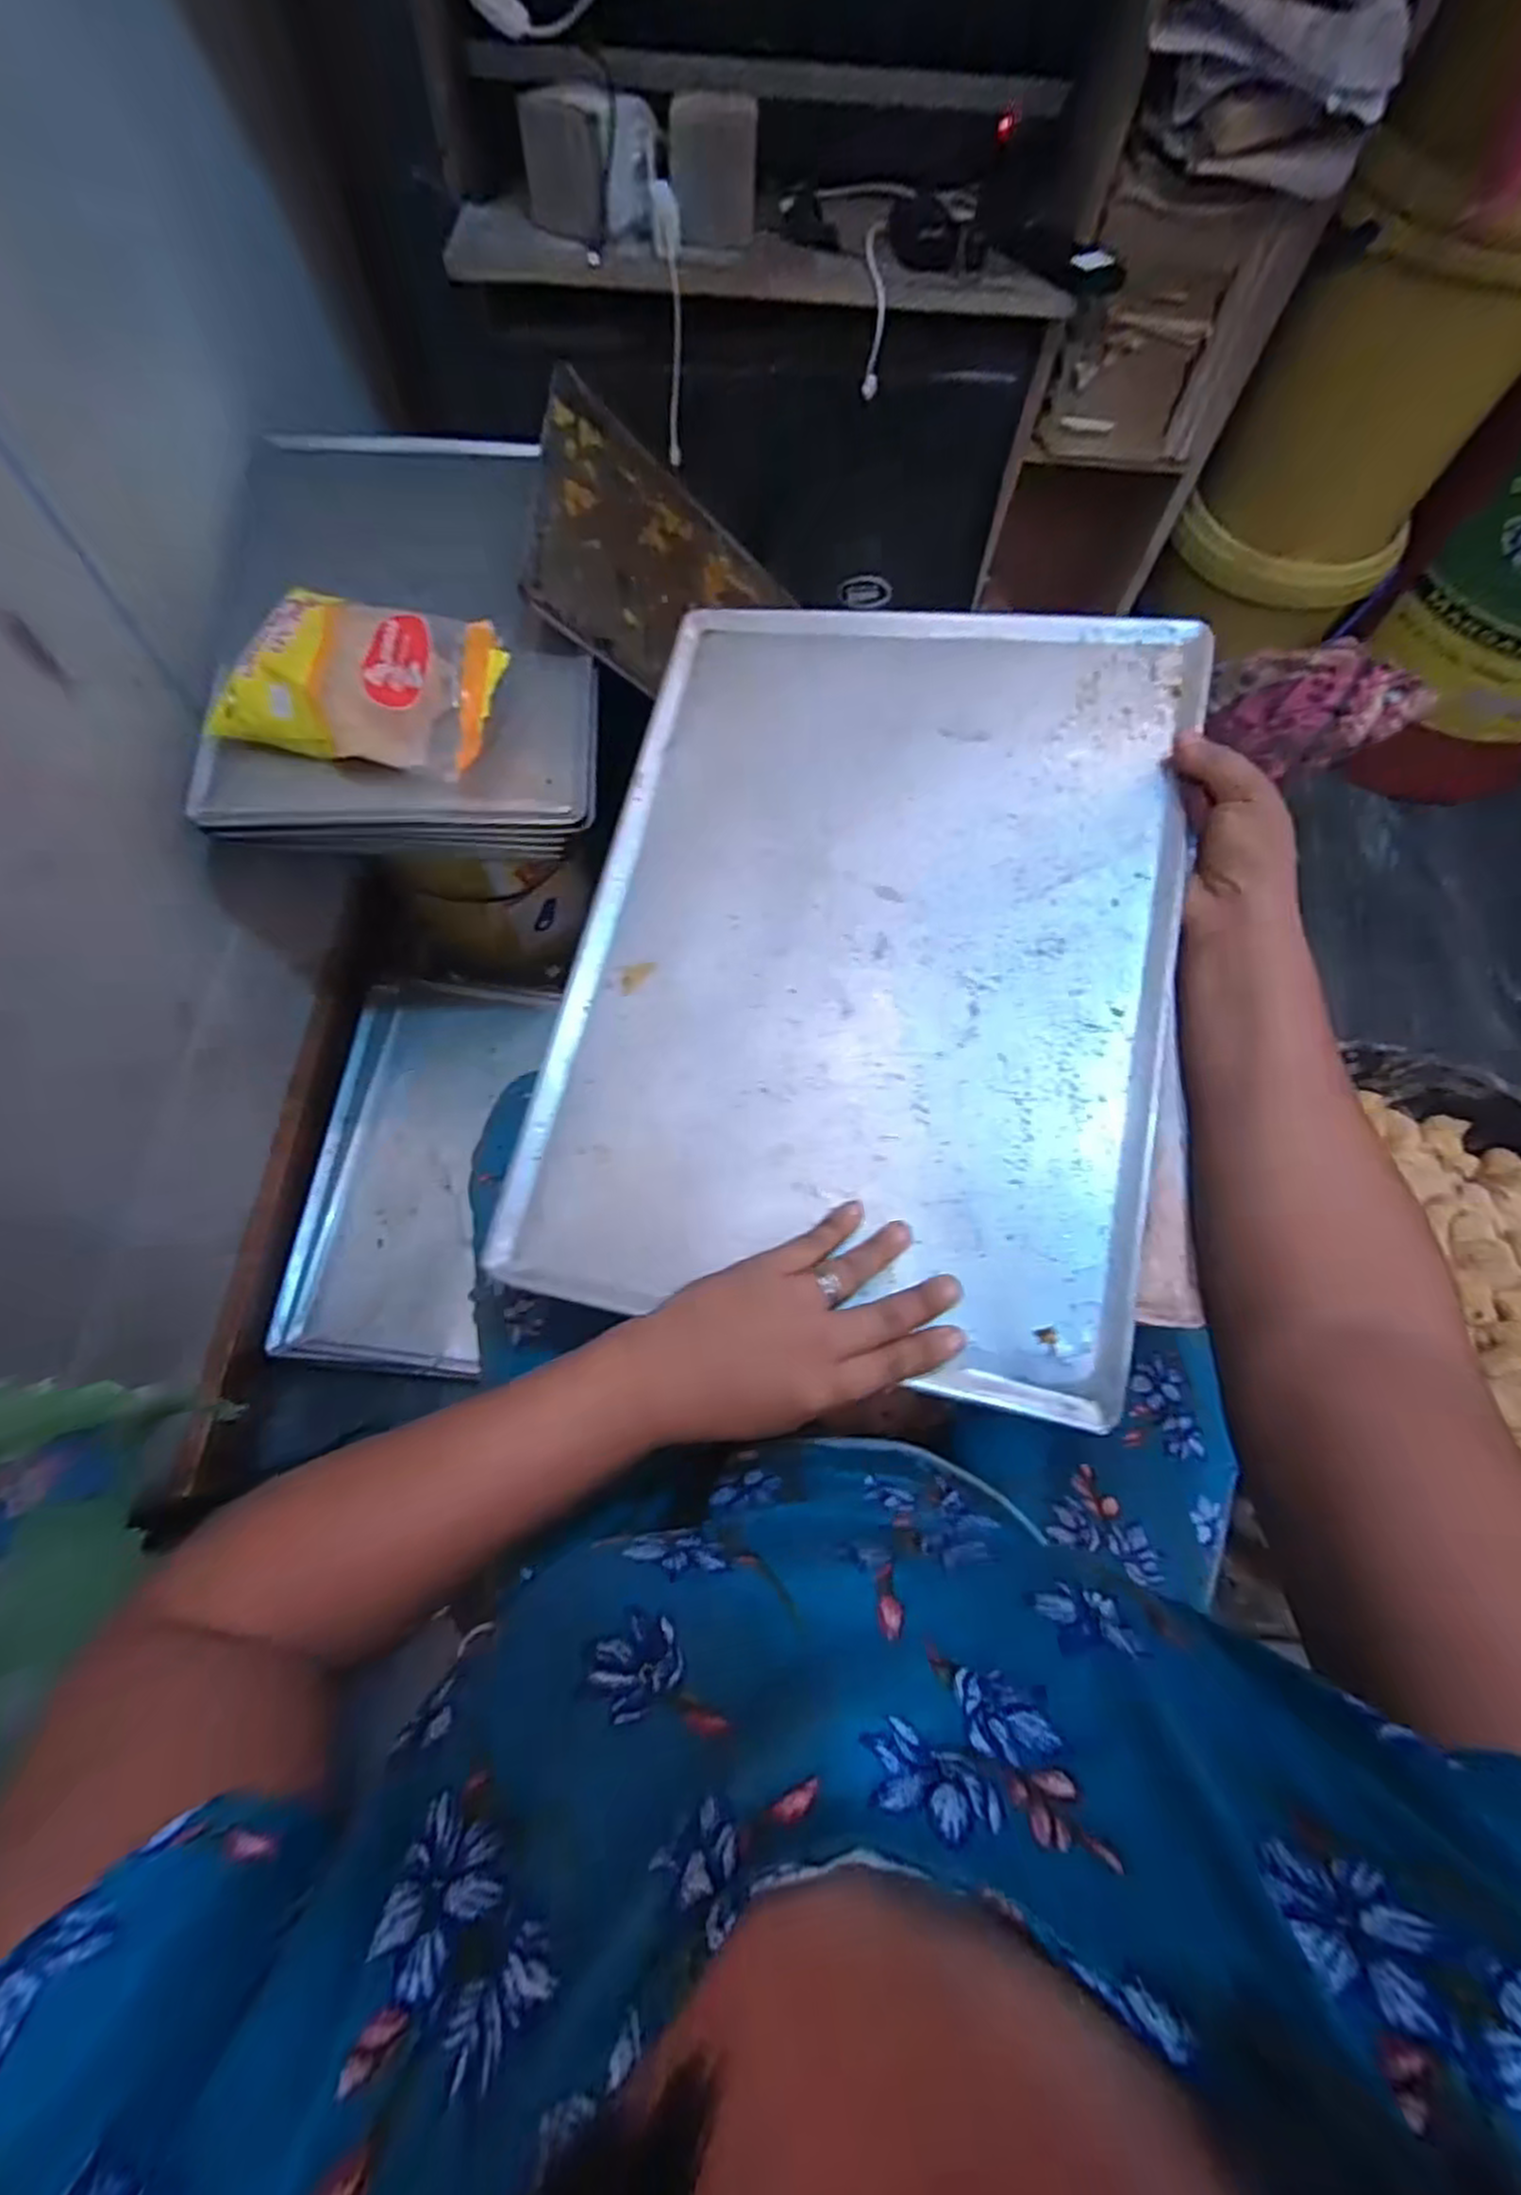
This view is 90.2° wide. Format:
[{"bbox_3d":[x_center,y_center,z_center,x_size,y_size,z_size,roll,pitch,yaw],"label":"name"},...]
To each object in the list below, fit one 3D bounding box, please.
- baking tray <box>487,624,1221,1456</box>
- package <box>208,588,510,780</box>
[{"bbox_3d":[0.060,-0.090,0.432,0.324,0.017,0.449,11,79,12],"label":"baking tray"},{"bbox_3d":[-0.325,-0.340,0.623,0.216,0.060,0.127,13,66,5],"label":"package"}]

